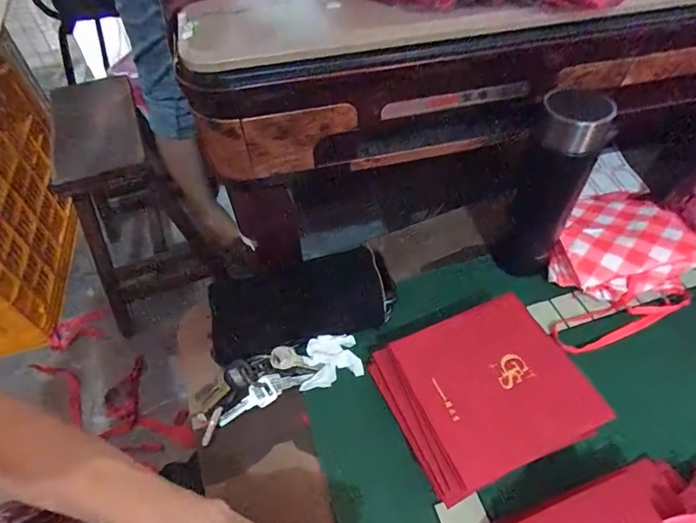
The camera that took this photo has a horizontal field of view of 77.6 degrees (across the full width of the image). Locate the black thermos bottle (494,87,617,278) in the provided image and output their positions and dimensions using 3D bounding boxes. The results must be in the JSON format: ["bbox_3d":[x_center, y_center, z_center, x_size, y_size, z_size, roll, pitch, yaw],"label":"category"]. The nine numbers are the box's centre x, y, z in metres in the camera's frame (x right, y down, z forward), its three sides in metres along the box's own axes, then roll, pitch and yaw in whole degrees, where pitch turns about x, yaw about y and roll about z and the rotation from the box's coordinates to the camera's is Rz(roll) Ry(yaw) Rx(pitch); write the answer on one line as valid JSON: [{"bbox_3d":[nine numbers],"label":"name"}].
[{"bbox_3d":[0.215,-0.075,0.465,0.062,0.203,0.080,25,57,19],"label":"black thermos bottle"}]

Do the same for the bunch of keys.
[{"bbox_3d":[-0.073,0.120,0.440,0.172,0.035,0.052,-19,54,-13],"label":"bunch of keys"}]

